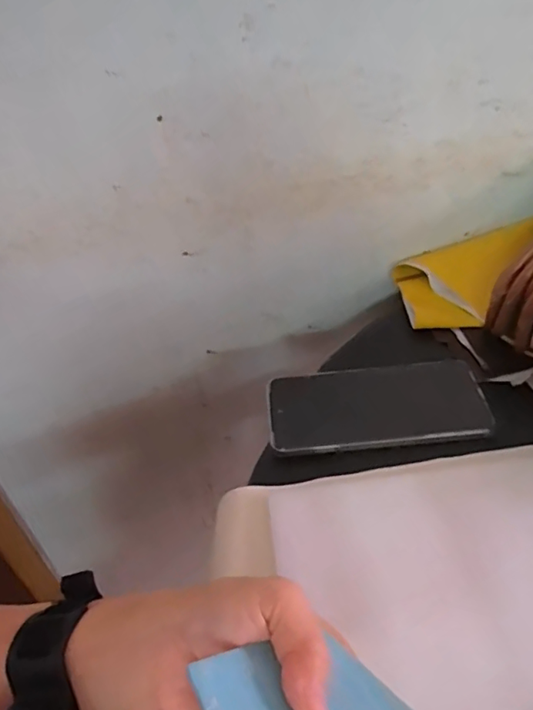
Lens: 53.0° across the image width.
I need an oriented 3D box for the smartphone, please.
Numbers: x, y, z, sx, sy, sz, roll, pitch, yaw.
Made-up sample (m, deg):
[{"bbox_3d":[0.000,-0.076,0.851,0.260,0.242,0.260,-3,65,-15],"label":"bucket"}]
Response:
[{"bbox_3d":[0.084,0.037,0.412,0.165,0.014,0.074,-7,40,0],"label":"smartphone"}]

